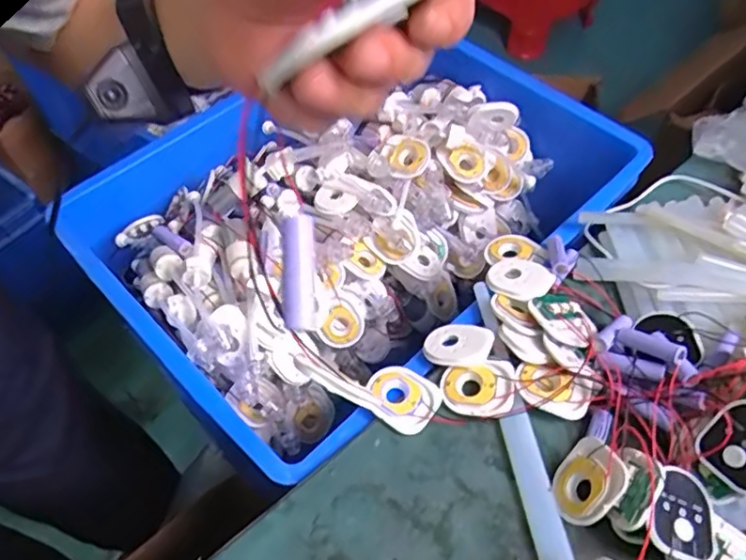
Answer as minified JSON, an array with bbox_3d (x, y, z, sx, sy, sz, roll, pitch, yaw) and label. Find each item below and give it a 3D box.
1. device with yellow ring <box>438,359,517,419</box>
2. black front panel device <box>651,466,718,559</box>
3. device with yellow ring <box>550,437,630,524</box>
[{"bbox_3d":[0.083,0.087,0.464,0.058,0.013,0.046,-7,56,-4],"label":"device with yellow ring"},{"bbox_3d":[0.207,0.155,0.388,0.049,0.006,0.057,22,58,-8],"label":"black front panel device"},{"bbox_3d":[0.148,0.140,0.409,0.011,0.056,0.050,27,15,-25],"label":"device with yellow ring"}]

